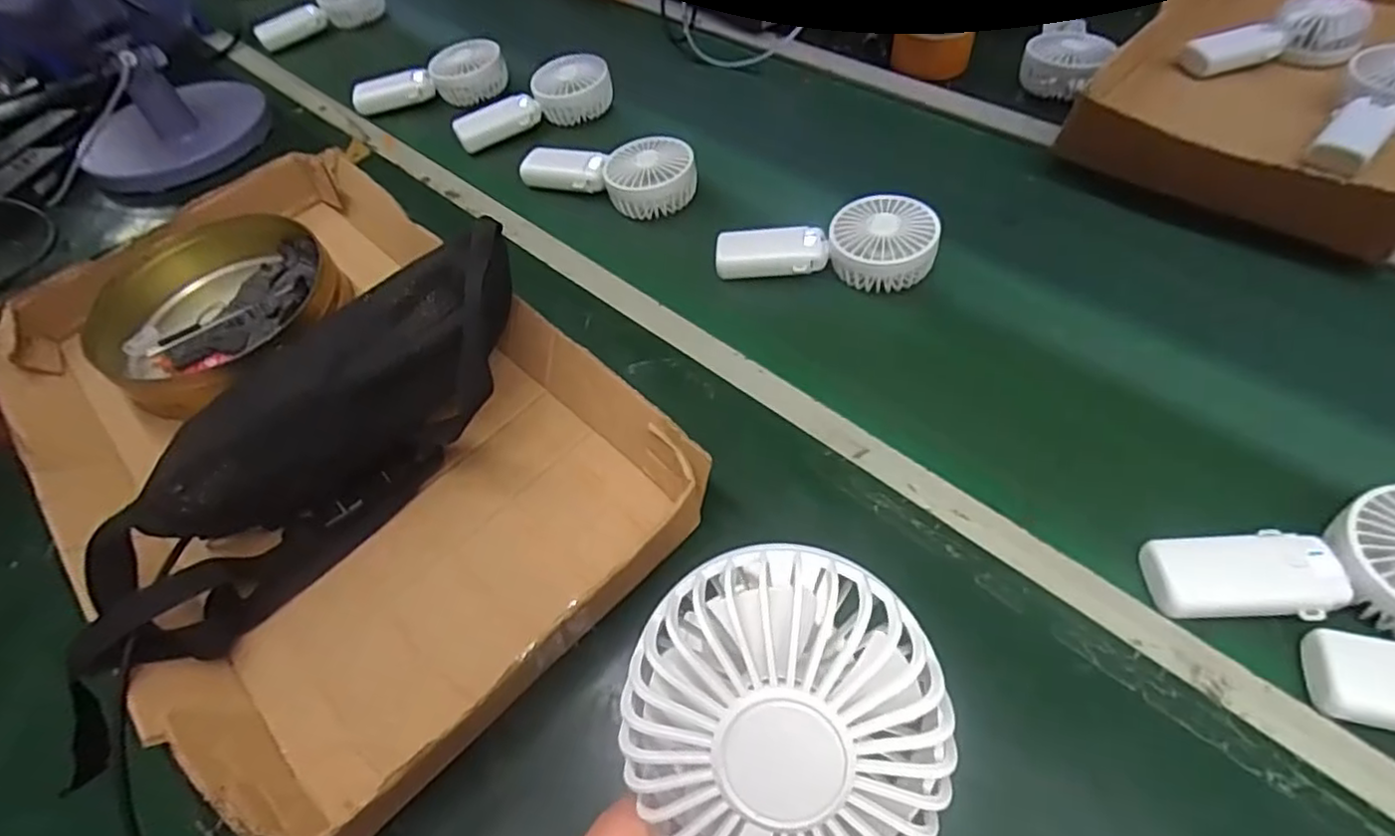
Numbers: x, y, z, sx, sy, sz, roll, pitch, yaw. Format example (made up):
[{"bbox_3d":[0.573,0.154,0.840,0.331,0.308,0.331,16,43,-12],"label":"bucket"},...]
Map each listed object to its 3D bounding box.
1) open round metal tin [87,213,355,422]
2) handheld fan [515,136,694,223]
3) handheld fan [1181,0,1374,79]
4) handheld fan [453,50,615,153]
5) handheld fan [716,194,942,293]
[{"bbox_3d":[-0.390,-0.096,0.552,0.195,0.044,0.189,-3,53,4],"label":"open round metal tin"},{"bbox_3d":[-0.090,-0.251,0.679,0.178,0.053,0.067,20,58,20],"label":"handheld fan"},{"bbox_3d":[0.614,-0.404,0.718,0.177,0.051,0.076,-9,51,15],"label":"handheld fan"},{"bbox_3d":[-0.190,-0.365,0.773,0.184,0.054,0.067,-29,55,-15],"label":"handheld fan"},{"bbox_3d":[0.112,-0.155,0.585,0.180,0.047,0.075,9,54,12],"label":"handheld fan"}]

